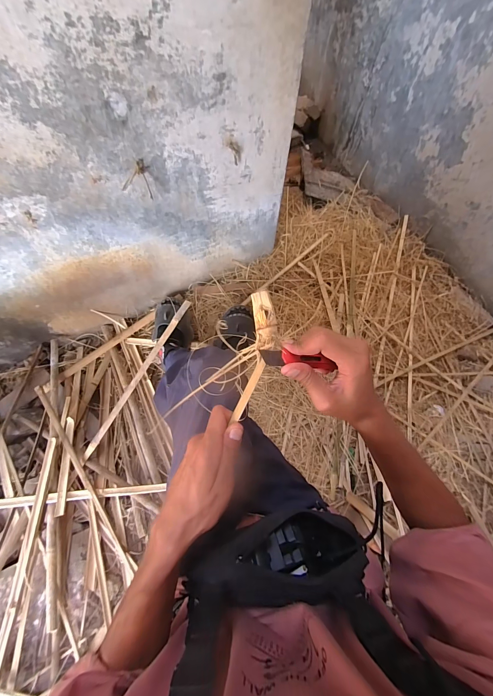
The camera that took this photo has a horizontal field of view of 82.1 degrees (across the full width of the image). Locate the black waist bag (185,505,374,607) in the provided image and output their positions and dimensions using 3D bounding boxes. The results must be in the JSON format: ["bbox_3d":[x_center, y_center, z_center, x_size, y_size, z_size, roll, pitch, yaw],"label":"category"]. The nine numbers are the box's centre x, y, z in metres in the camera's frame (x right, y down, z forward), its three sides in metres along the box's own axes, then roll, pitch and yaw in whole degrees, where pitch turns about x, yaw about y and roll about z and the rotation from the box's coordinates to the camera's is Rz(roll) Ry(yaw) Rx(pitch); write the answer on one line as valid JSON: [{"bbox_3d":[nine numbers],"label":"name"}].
[{"bbox_3d":[0.037,0.273,0.374,0.225,0.102,0.091,-6,67,-5],"label":"black waist bag"}]

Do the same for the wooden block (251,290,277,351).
[{"bbox_3d":[0.019,-0.029,0.301,0.021,0.011,0.062,-5,80,-5],"label":"wooden block"}]

